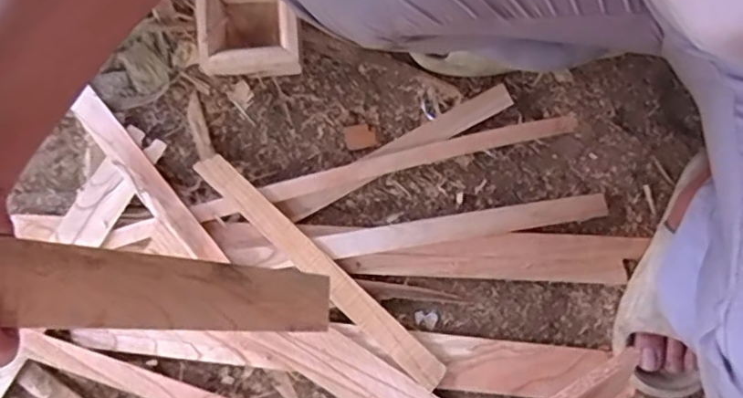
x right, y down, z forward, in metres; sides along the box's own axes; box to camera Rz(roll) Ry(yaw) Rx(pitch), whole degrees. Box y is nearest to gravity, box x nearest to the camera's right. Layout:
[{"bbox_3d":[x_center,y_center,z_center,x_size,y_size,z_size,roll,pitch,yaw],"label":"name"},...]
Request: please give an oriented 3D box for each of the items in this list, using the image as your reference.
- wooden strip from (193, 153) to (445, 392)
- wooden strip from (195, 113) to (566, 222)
[{"bbox_3d":[-0.062,0.080,0.704,0.370,0.016,0.034,42,85,8],"label":"wooden strip"},{"bbox_3d":[0.020,-0.044,0.745,0.475,0.009,0.029,-15,83,-5],"label":"wooden strip"}]

